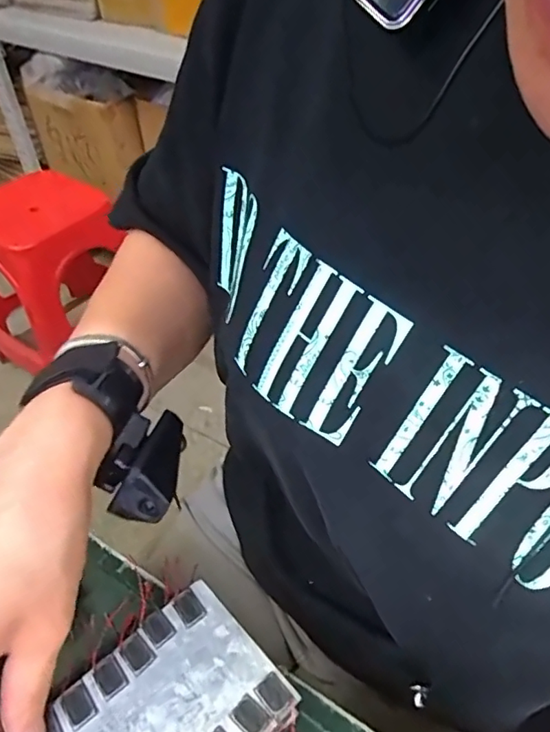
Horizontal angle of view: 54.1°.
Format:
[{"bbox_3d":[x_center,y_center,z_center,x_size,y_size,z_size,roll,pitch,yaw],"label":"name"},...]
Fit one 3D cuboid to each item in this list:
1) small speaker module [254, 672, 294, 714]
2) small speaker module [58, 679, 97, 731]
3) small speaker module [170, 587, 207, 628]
[{"bbox_3d":[-0.001,0.158,0.261,0.012,0.004,0.016,-35,55,-29],"label":"small speaker module"},{"bbox_3d":[-0.095,0.162,0.259,0.013,0.004,0.019,-29,52,-25],"label":"small speaker module"},{"bbox_3d":[-0.047,0.130,0.291,0.014,0.004,0.019,-30,53,-26],"label":"small speaker module"}]

